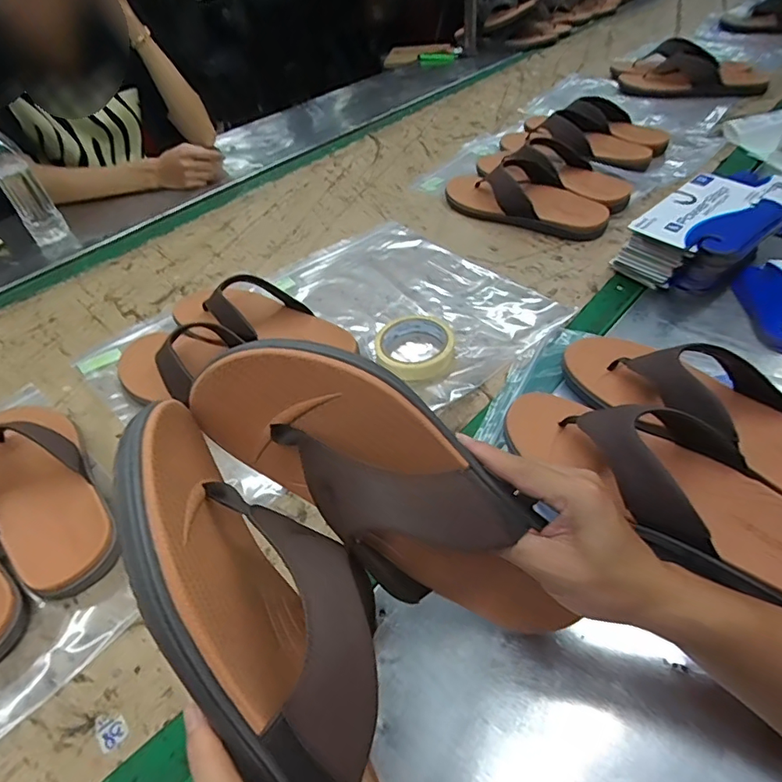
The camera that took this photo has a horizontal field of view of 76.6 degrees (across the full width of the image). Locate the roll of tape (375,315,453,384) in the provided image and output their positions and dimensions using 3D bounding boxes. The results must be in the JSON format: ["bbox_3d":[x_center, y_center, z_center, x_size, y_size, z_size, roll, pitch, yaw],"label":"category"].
[{"bbox_3d":[0.029,-0.054,0.600,0.094,0.023,0.099,-3,45,3],"label":"roll of tape"}]

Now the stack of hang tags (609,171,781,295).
[{"bbox_3d":[0.406,-0.200,0.646,0.196,0.087,0.124,-30,49,-21],"label":"stack of hang tags"}]

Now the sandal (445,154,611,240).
[{"bbox_3d":[0.214,-0.322,0.807,0.286,0.063,0.112,28,54,30],"label":"sandal"}]

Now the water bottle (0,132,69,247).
[{"bbox_3d":[-0.663,-0.375,0.881,0.060,0.204,0.069,-34,51,-24],"label":"water bottle"}]

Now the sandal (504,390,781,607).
[{"bbox_3d":[0.227,0.070,0.412,0.108,0.075,0.281,-34,51,-25],"label":"sandal"}]

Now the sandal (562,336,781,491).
[{"bbox_3d":[0.291,0.018,0.459,0.103,0.073,0.278,-30,49,-21],"label":"sandal"}]

